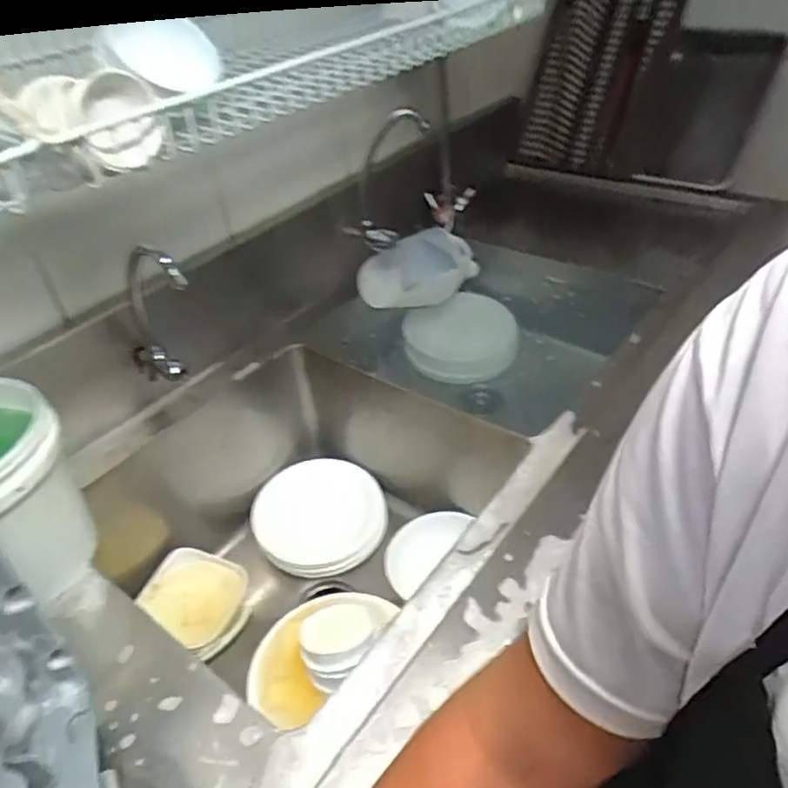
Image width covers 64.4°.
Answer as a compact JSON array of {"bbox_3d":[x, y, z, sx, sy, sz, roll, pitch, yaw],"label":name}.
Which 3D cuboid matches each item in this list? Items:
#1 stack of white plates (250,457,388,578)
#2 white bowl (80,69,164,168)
[{"bbox_3d":[-0.133,0.223,1.149,0.237,0.046,0.217,-10,58,-15],"label":"stack of white plates"},{"bbox_3d":[-0.223,-0.226,0.513,0.055,0.067,0.055,-15,42,-11],"label":"white bowl"}]

